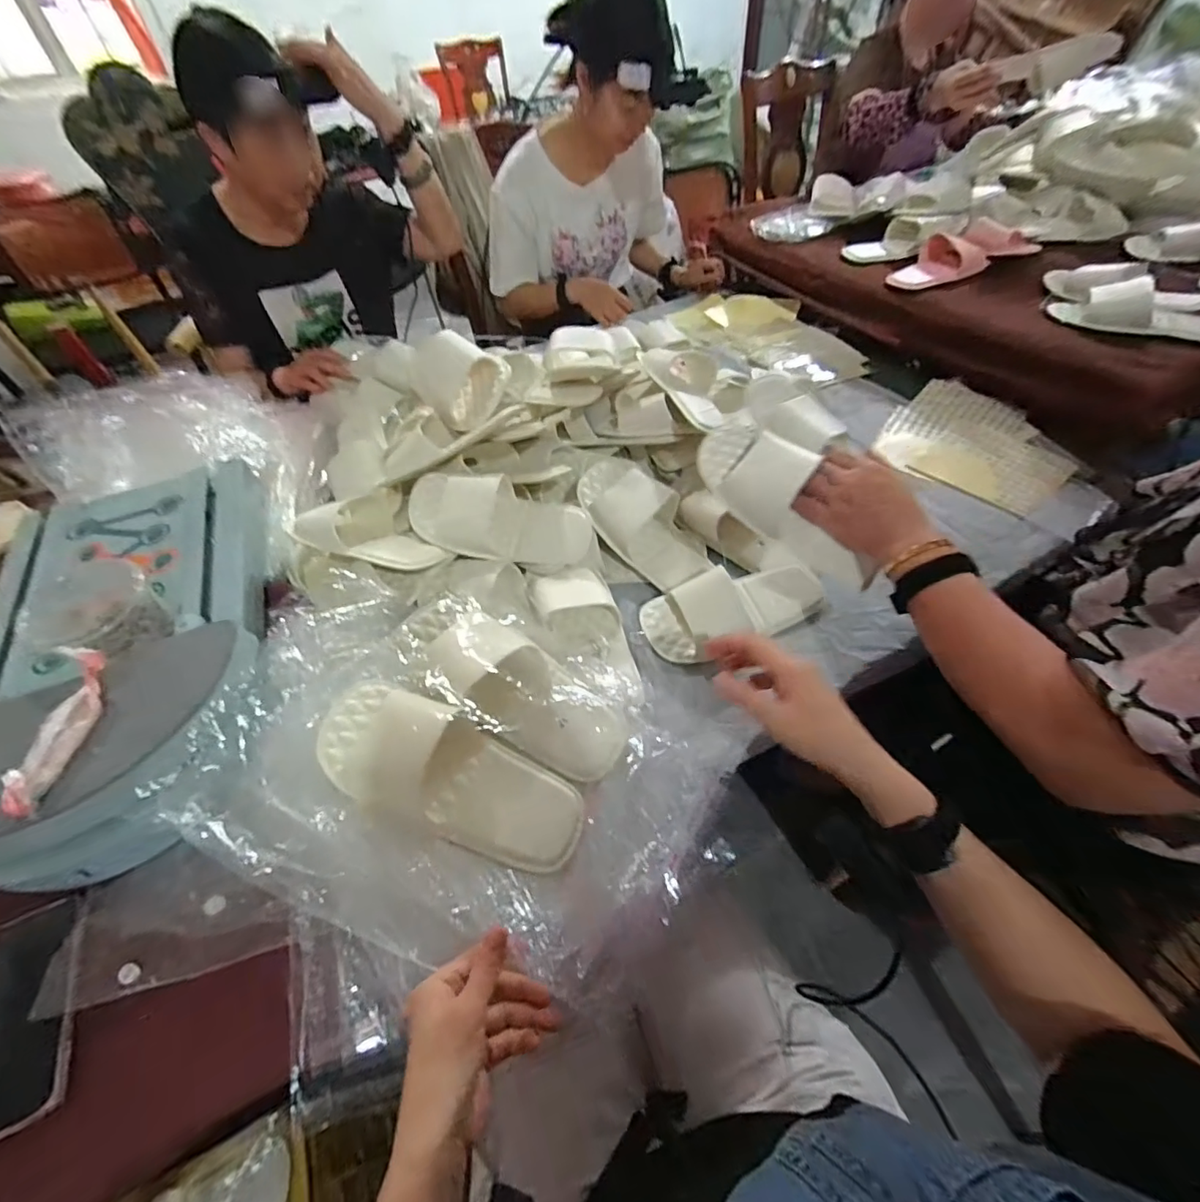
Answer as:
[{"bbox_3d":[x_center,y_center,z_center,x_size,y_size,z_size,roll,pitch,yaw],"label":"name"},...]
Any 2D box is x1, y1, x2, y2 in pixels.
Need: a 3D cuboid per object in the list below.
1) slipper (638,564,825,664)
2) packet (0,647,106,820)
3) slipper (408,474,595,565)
[{"bbox_3d":[0.163,0.001,0.634,0.224,0.060,0.095,-18,51,-10],"label":"slipper"},{"bbox_3d":[-0.476,0.109,0.461,0.018,0.046,0.149,-9,50,-3],"label":"packet"},{"bbox_3d":[-0.130,-0.103,0.657,0.233,0.076,0.091,8,51,11],"label":"slipper"}]

